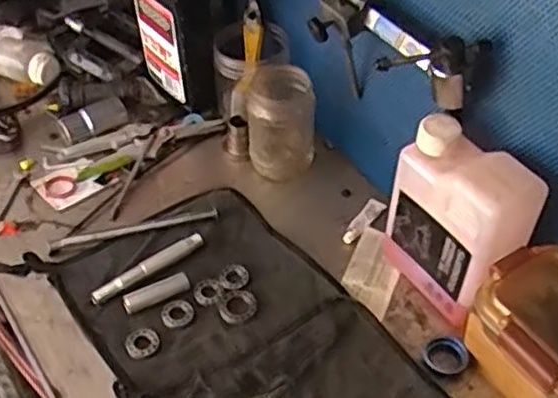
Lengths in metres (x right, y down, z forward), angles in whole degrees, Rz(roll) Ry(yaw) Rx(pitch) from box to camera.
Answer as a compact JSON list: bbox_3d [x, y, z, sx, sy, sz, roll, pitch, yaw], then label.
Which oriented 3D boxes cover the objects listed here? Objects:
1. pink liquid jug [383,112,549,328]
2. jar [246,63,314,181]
[{"bbox_3d":[0.168,0.030,0.664,0.069,0.181,0.133,-19,48,-21],"label":"pink liquid jug"},{"bbox_3d":[0.002,-0.090,0.821,0.075,0.118,0.073,2,44,-2],"label":"jar"}]

